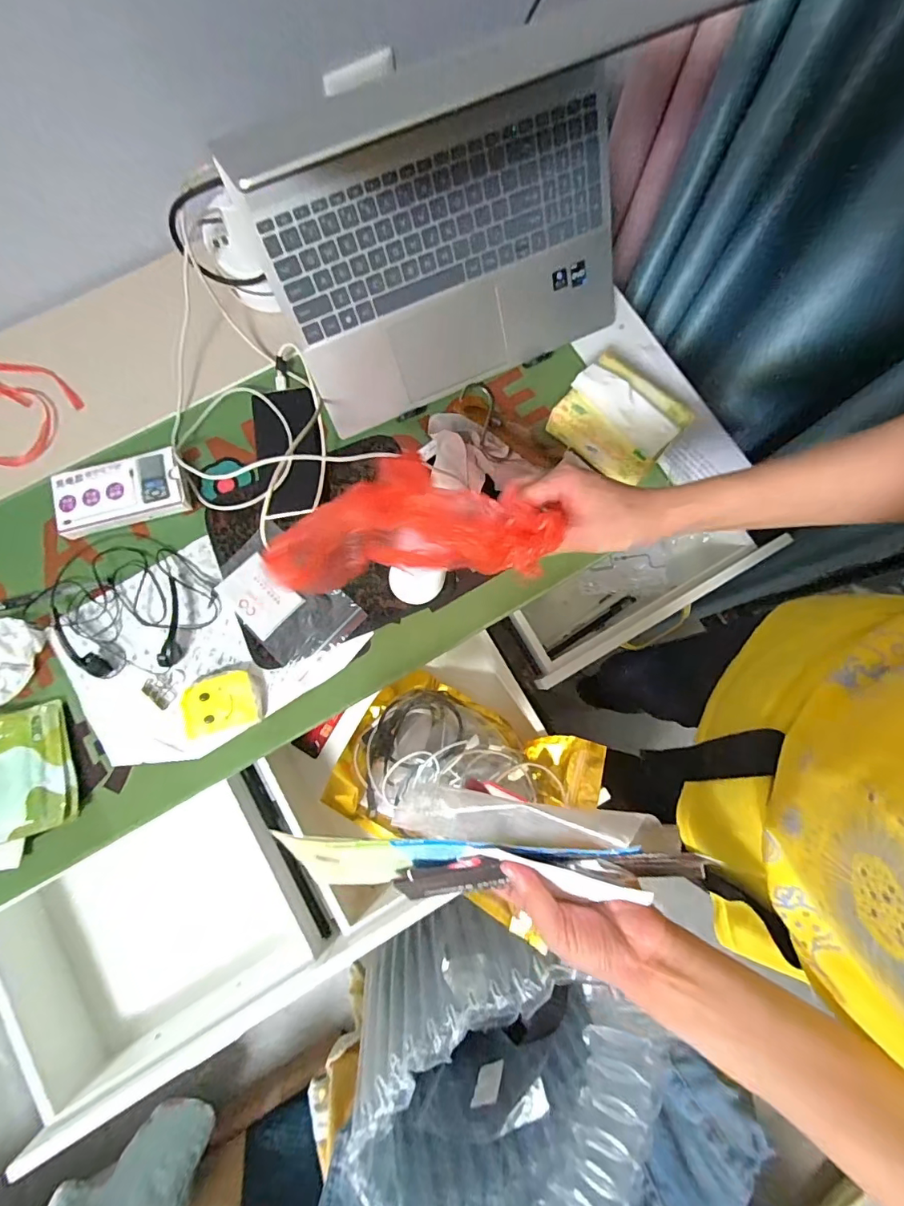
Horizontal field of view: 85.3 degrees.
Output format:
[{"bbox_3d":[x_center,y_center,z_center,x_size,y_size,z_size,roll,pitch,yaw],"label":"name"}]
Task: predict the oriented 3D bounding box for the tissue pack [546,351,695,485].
[{"bbox_3d":[0.181,-0.198,0.530,0.122,0.063,0.094,40,82,7],"label":"tissue pack"}]

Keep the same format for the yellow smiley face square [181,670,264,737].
[{"bbox_3d":[-0.235,0.099,0.501,0.074,0.019,0.058,-13,79,-2],"label":"yellow smiley face square"}]

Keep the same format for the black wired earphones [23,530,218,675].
[{"bbox_3d":[-0.346,-0.001,0.519,0.166,0.022,0.145,34,81,6],"label":"black wired earphones"}]

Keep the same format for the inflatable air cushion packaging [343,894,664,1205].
[{"bbox_3d":[0.016,0.427,0.435,0.218,0.192,0.255,23,80,5],"label":"inflatable air cushion packaging"}]

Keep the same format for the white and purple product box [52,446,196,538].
[{"bbox_3d":[-0.362,-0.122,0.540,0.135,0.027,0.072,-16,79,-3],"label":"white and purple product box"}]

